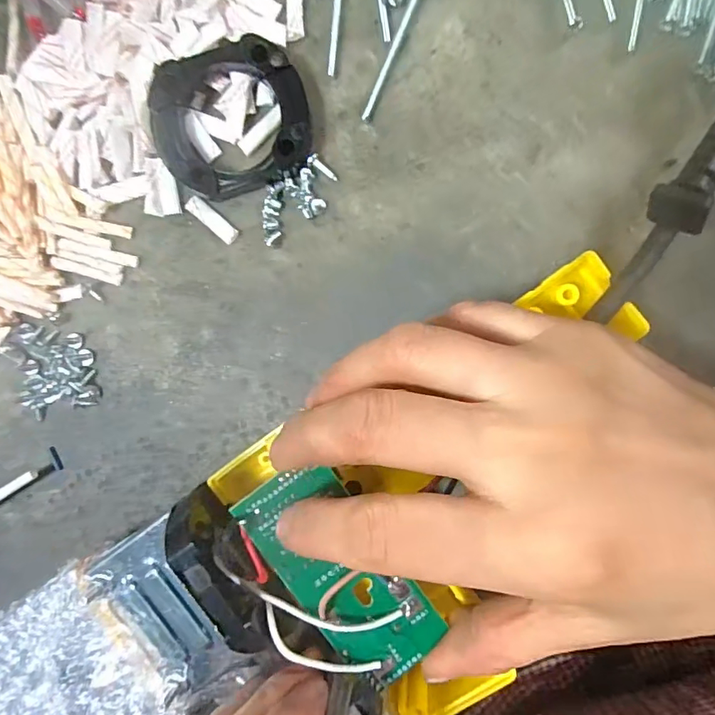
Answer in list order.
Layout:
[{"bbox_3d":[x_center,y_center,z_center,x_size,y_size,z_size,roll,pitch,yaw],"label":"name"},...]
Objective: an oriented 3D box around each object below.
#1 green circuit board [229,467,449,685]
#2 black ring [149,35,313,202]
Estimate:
[{"bbox_3d":[-0.004,0.069,0.156,0.033,0.008,0.076,-40,93,6],"label":"green circuit board"},{"bbox_3d":[-0.048,-0.092,0.180,0.056,0.013,0.056,0,95,4],"label":"black ring"}]

